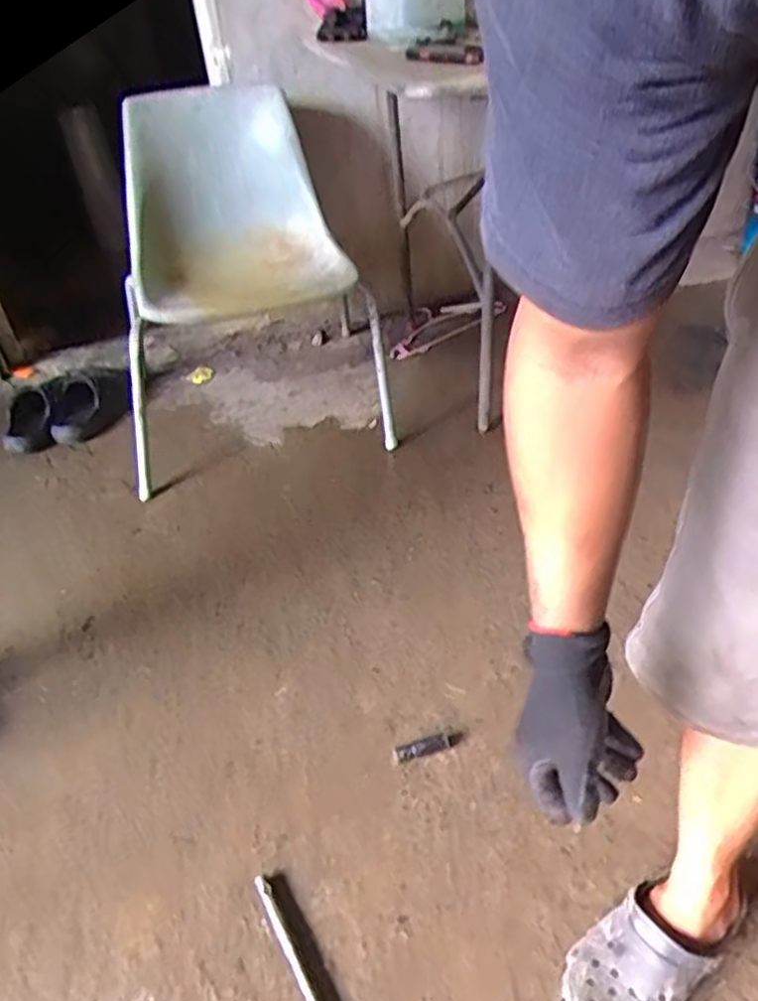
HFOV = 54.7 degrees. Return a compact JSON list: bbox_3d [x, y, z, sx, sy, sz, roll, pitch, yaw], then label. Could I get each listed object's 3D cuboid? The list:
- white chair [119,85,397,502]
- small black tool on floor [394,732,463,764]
[{"bbox_3d":[-0.303,-0.525,1.637,0.546,0.607,0.585,-9,37,-2],"label":"white chair"},{"bbox_3d":[0.071,0.347,1.040,0.099,0.016,0.026,-12,38,-8],"label":"small black tool on floor"}]

